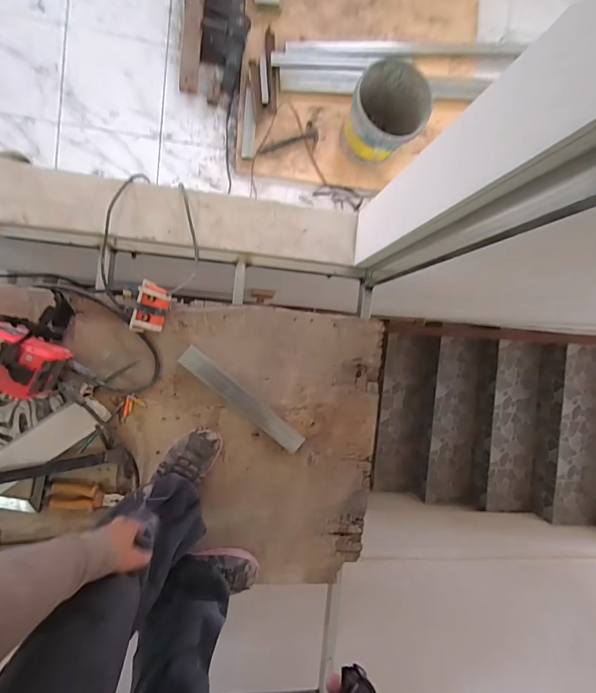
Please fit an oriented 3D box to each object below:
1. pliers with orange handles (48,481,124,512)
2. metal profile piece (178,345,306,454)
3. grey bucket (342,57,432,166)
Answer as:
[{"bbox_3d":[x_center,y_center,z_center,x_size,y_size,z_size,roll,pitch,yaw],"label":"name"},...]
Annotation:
[{"bbox_3d":[-0.486,0.344,0.899,0.150,0.021,0.058,2,89,-9],"label":"pliers with orange handles"},{"bbox_3d":[-0.134,0.133,0.964,0.358,0.021,0.051,41,84,-6],"label":"metal profile piece"},{"bbox_3d":[0.330,-0.893,1.550,0.274,0.280,0.288,-1,95,-13],"label":"grey bucket"}]

